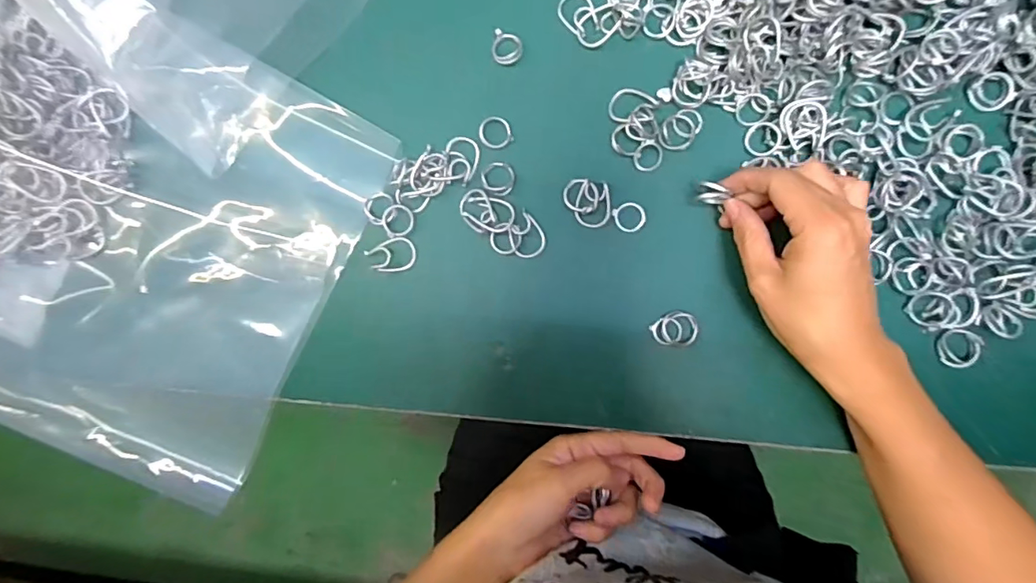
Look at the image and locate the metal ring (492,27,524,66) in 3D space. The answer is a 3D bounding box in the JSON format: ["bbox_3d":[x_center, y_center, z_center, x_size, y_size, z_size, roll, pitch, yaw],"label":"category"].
[{"bbox_3d":[-0.007,-0.161,0.343,0.020,0.004,0.024,8,91,5],"label":"metal ring"}]

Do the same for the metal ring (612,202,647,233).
[{"bbox_3d":[0.072,-0.048,0.334,0.020,0.004,0.020,0,90,5],"label":"metal ring"}]

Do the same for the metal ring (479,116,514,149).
[{"bbox_3d":[-0.015,-0.104,0.341,0.021,0.006,0.020,0,90,5],"label":"metal ring"}]

